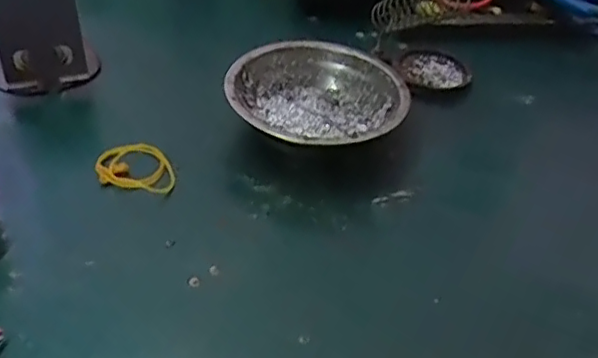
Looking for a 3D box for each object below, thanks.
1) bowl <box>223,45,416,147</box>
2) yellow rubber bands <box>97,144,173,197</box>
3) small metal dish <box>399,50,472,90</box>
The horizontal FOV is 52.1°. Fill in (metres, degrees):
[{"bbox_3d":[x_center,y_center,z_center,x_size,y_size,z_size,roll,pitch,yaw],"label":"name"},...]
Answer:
[{"bbox_3d":[0.011,-0.051,0.449,0.122,0.049,0.118,4,41,-4],"label":"bowl"},{"bbox_3d":[-0.109,-0.006,0.410,0.050,0.009,0.049,3,40,-10],"label":"yellow rubber bands"},{"bbox_3d":[0.114,-0.093,0.521,0.052,0.010,0.051,4,41,-4],"label":"small metal dish"}]

